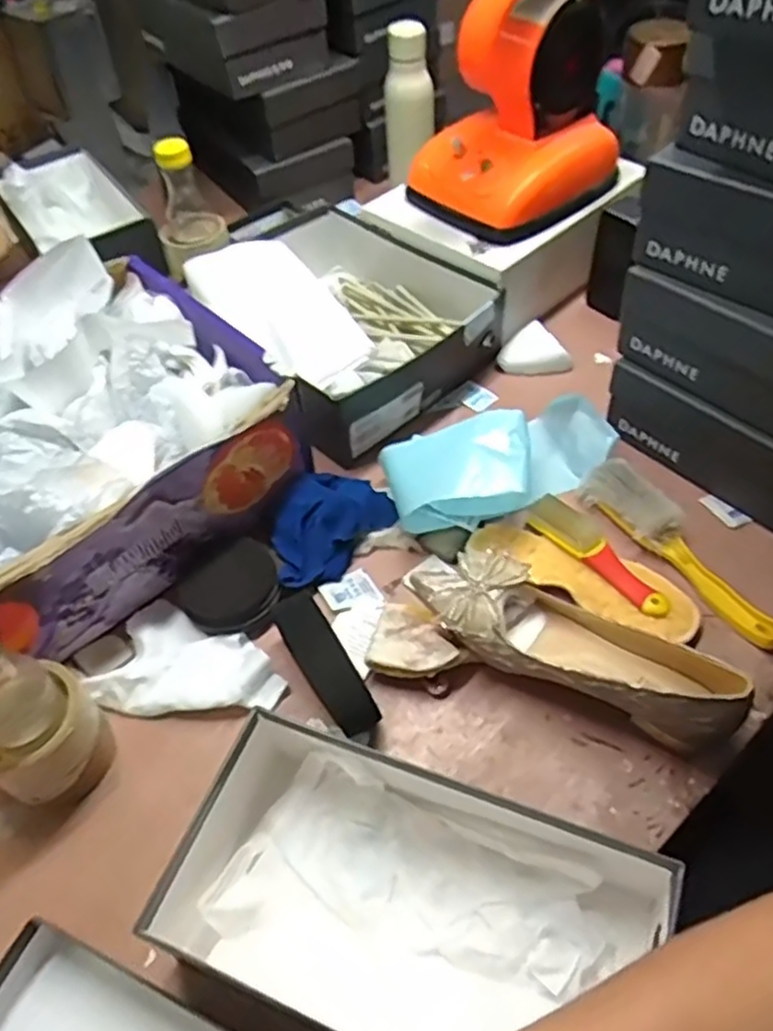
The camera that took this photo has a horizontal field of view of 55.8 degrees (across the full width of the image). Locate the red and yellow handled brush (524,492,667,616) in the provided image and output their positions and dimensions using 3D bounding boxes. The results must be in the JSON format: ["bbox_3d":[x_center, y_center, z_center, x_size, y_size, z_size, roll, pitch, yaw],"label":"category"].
[{"bbox_3d":[0.193,0.034,0.669,0.032,0.021,0.158,-31,56,-19],"label":"red and yellow handled brush"}]

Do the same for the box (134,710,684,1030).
[{"bbox_3d":[0.019,0.250,0.474,0.308,0.079,0.182,15,54,15],"label":"box"}]

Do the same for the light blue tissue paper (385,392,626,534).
[{"bbox_3d":[0.118,-0.054,0.719,0.229,0.083,0.121,-19,53,-11],"label":"light blue tissue paper"}]

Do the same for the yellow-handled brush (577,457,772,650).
[{"bbox_3d":[0.273,0.025,0.664,0.051,0.027,0.225,-30,55,-19],"label":"yellow-handled brush"}]

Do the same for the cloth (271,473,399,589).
[{"bbox_3d":[-0.062,0.004,0.705,0.134,0.038,0.101,-33,56,-20],"label":"cloth"}]

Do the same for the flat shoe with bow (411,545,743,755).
[{"bbox_3d":[0.141,0.098,0.596,0.281,0.077,0.098,28,59,24],"label":"flat shoe with bow"}]

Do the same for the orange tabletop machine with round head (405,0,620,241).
[{"bbox_3d":[0.143,-0.463,0.817,0.204,0.200,0.175,-38,58,-23],"label":"orange tabletop machine with round head"}]

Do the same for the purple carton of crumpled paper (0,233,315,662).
[{"bbox_3d":[-0.323,-0.063,0.681,0.400,0.160,0.314,-37,58,-23],"label":"purple carton of crumpled paper"}]

